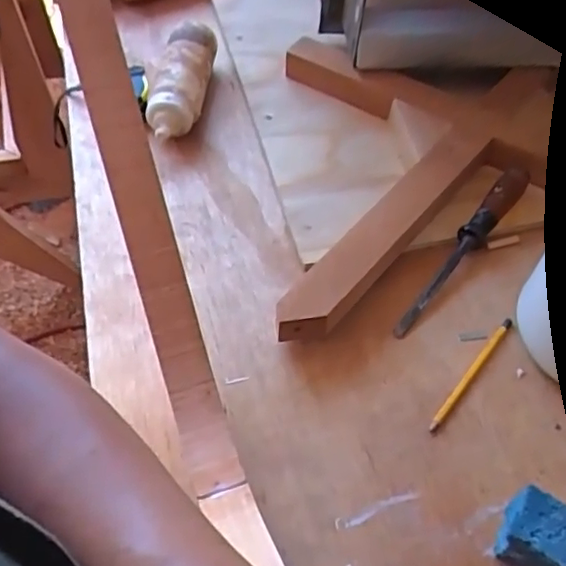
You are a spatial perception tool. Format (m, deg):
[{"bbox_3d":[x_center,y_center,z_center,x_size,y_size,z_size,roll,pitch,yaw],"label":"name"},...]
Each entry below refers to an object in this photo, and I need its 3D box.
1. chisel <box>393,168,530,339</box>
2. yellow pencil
[{"bbox_3d":[0.193,-0.040,0.655,0.026,0.045,0.245,36,64,20],"label":"chisel"},{"bbox_3d":[0.186,0.087,0.593,0.009,0.004,0.150,37,60,18],"label":"yellow pencil"}]

